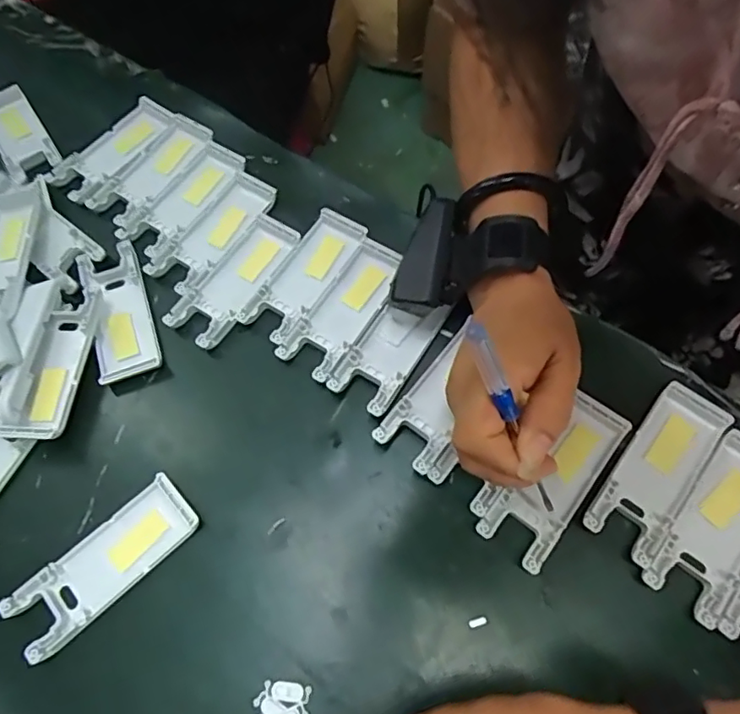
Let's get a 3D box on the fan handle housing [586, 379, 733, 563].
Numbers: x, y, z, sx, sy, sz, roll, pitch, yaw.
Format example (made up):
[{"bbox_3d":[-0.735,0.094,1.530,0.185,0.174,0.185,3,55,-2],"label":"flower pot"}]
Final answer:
[{"bbox_3d":[0.165,0.064,0.318,0.039,0.009,0.104,35,70,18],"label":"fan handle housing"}]

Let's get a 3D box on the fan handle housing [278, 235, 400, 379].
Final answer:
[{"bbox_3d":[-0.016,-0.033,0.373,0.041,0.009,0.103,29,68,16],"label":"fan handle housing"}]

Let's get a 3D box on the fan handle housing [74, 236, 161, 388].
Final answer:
[{"bbox_3d":[-0.172,-0.030,0.382,0.040,0.016,0.101,-20,64,-8],"label":"fan handle housing"}]

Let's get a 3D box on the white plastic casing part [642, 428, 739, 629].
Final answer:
[{"bbox_3d":[0.193,0.093,0.308,0.041,0.014,0.103,36,70,18],"label":"white plastic casing part"}]

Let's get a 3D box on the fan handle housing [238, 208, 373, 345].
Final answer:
[{"bbox_3d":[-0.047,-0.058,0.385,0.040,0.011,0.102,30,68,16],"label":"fan handle housing"}]

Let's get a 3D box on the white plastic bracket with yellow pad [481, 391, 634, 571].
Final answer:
[{"bbox_3d":[0.108,0.070,0.321,0.038,0.008,0.106,39,72,19],"label":"white plastic bracket with yellow pad"}]

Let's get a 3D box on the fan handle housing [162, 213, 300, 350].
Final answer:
[{"bbox_3d":[-0.095,-0.055,0.387,0.042,0.011,0.103,28,68,15],"label":"fan handle housing"}]

